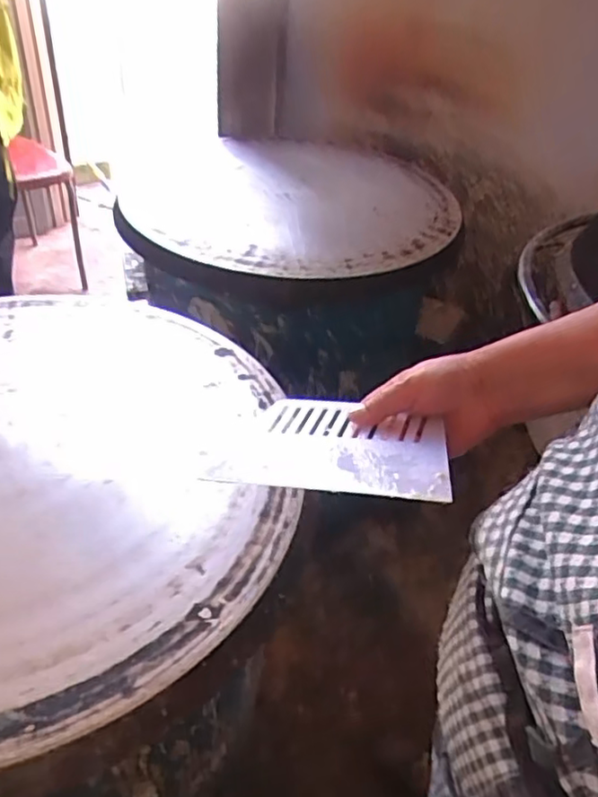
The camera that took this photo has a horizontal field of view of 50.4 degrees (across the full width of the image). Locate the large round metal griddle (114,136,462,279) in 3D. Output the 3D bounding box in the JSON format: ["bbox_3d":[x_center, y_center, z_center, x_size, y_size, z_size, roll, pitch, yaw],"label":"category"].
[{"bbox_3d":[-0.021,-0.381,1.194,0.600,0.048,0.564,3,40,-3],"label":"large round metal griddle"}]

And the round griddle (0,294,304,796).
[{"bbox_3d":[-0.314,0.066,0.659,0.574,0.037,0.626,3,40,-3],"label":"round griddle"}]

